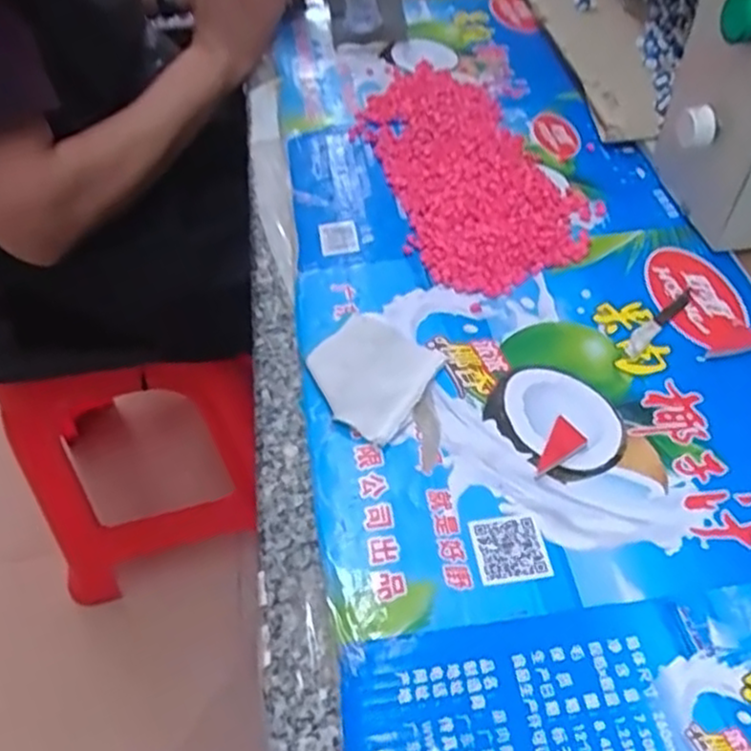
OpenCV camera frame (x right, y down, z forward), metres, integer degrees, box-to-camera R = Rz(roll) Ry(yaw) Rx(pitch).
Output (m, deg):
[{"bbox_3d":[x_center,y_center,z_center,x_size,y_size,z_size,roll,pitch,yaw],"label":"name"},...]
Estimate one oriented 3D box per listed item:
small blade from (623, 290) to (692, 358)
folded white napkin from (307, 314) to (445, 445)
[{"bbox_3d":[0.179,-0.035,0.460,0.011,0.004,0.074,35,60,28],"label":"small blade"},{"bbox_3d":[-0.004,-0.001,0.438,0.072,0.010,0.076,26,57,23],"label":"folded white napkin"}]

